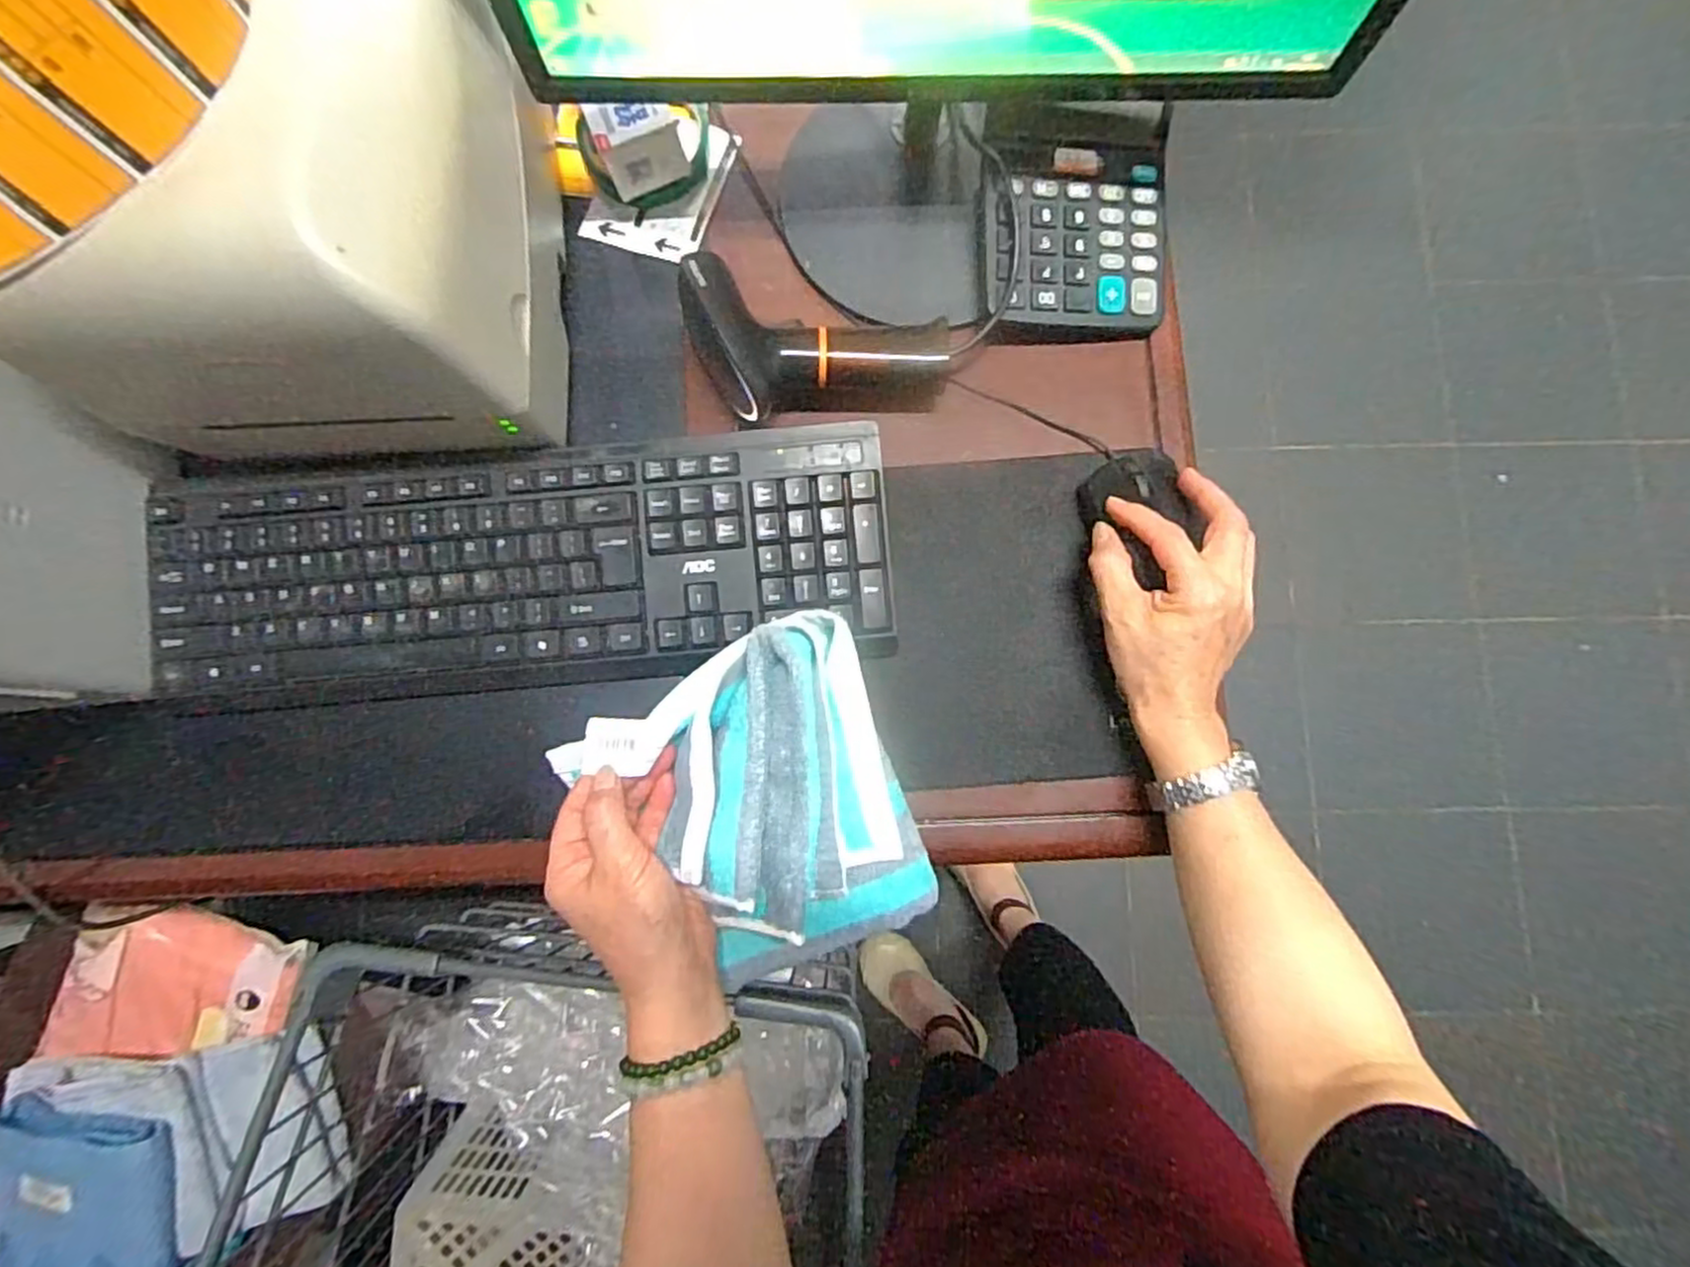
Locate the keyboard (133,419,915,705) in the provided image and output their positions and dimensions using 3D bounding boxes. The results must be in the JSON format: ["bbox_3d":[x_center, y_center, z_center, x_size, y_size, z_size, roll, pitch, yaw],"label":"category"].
[{"bbox_3d":[-0.187,-0.038,0.443,0.426,0.036,0.137,-4,82,0],"label":"keyboard"}]

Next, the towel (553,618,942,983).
[{"bbox_3d":[-0.046,0.090,0.391,0.149,0.051,0.168,-20,82,-2],"label":"towel"}]

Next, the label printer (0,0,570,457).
[{"bbox_3d":[-0.268,-0.224,0.372,0.196,0.158,0.224,-1,82,0],"label":"label printer"}]

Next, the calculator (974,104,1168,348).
[{"bbox_3d":[0.143,-0.258,0.465,0.117,0.034,0.141,-2,82,0],"label":"calculator"}]

